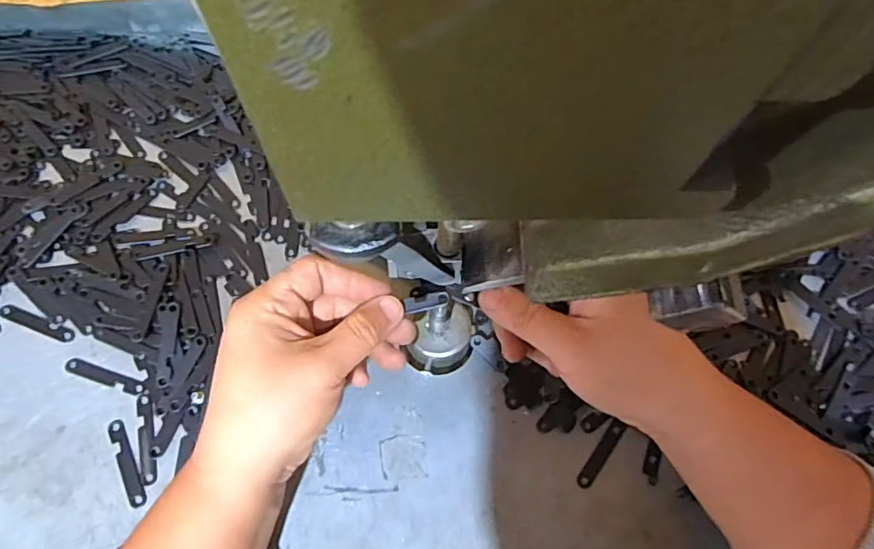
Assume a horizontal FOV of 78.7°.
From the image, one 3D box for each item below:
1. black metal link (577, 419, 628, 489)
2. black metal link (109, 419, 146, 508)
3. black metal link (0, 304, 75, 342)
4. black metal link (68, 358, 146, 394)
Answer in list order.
[{"bbox_3d":[0.098,0.106,0.317,0.009,0.004,0.045,36,72,11],"label":"black metal link"},{"bbox_3d":[-0.180,0.109,0.308,0.009,0.004,0.051,-26,72,-12],"label":"black metal link"},{"bbox_3d":[-0.250,0.030,0.331,0.050,0.004,0.010,22,70,6],"label":"black metal link"},{"bbox_3d":[-0.203,0.062,0.325,0.050,0.004,0.008,20,70,5],"label":"black metal link"}]

